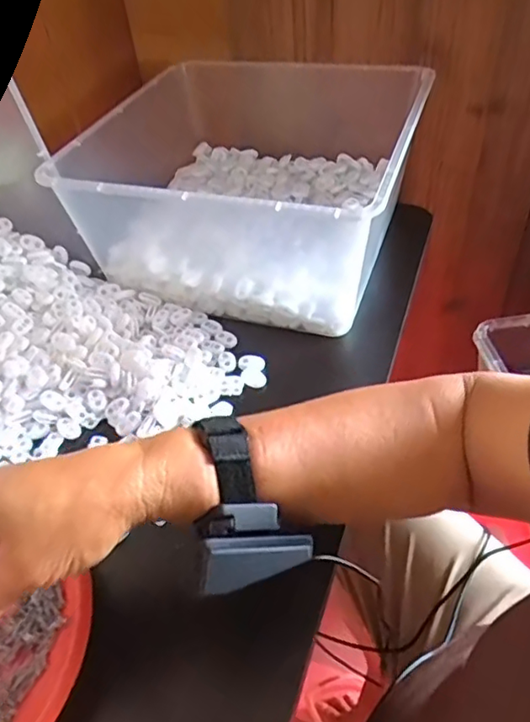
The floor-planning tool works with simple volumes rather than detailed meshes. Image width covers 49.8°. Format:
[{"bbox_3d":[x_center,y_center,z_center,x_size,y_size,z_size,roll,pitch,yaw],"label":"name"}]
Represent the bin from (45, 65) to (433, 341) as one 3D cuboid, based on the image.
[{"bbox_3d":[-0.002,-0.182,0.582,0.289,0.141,0.308,11,46,17],"label":"bin"}]

